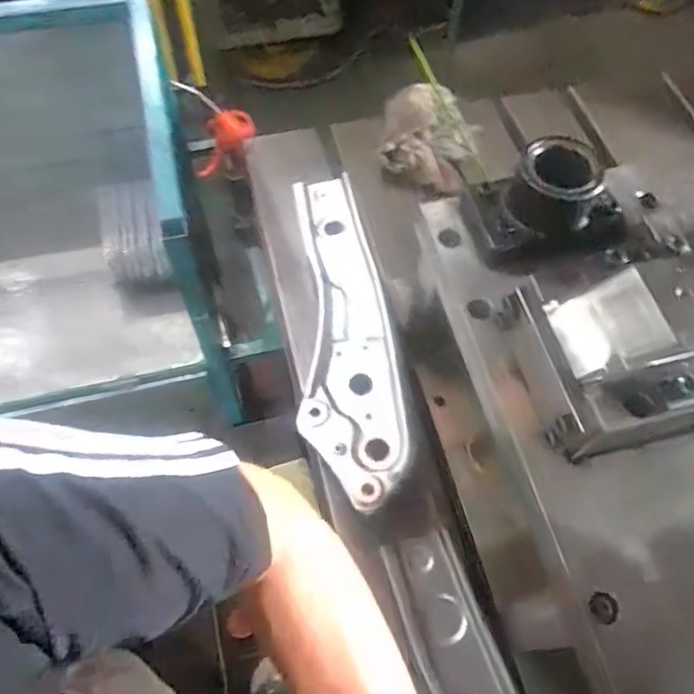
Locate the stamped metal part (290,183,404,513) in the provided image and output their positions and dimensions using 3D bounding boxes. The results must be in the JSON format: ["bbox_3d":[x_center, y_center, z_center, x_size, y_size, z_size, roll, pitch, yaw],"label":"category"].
[{"bbox_3d":[-0.011,-0.026,0.693,0.115,0.055,0.437,-7,62,-6],"label":"stamped metal part"}]

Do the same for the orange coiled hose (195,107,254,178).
[{"bbox_3d":[-0.198,-0.316,0.929,0.062,0.143,0.035,13,56,-34],"label":"orange coiled hose"}]

